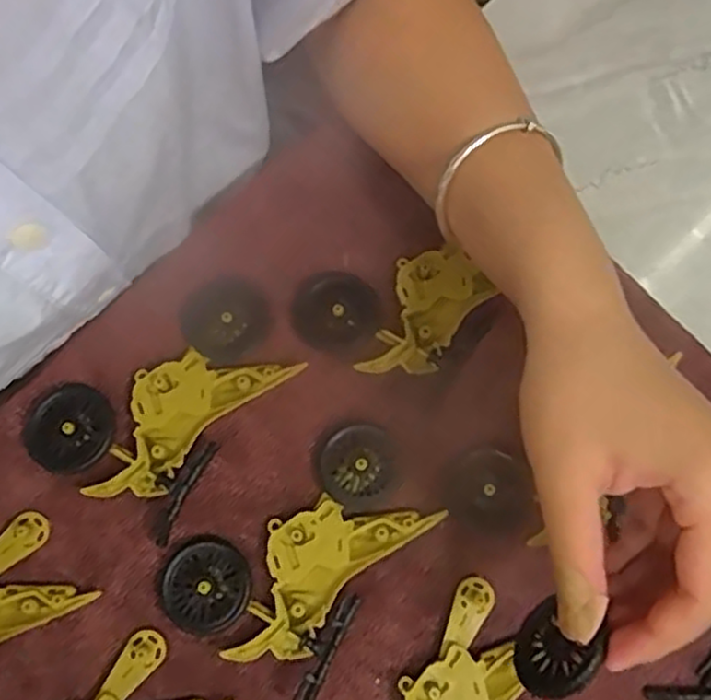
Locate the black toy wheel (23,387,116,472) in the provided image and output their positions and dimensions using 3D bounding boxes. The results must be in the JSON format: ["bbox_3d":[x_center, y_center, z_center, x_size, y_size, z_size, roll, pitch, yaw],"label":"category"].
[{"bbox_3d":[-0.127,0.035,0.318,0.037,0.008,0.038,41,80,7],"label":"black toy wheel"}]

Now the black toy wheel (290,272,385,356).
[{"bbox_3d":[-0.009,-0.018,0.331,0.041,0.007,0.038,0,78,-1],"label":"black toy wheel"}]

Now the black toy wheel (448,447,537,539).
[{"bbox_3d":[0.059,0.062,0.316,0.034,0.005,0.036,0,78,-1],"label":"black toy wheel"}]

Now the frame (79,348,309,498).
[{"bbox_3d":[-0.079,0.027,0.320,0.098,0.006,0.045,-44,82,-9],"label":"frame"}]

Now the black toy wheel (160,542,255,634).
[{"bbox_3d":[-0.064,0.102,0.306,0.036,0.009,0.037,0,78,-1],"label":"black toy wheel"}]

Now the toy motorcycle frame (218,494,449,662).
[{"bbox_3d":[-0.017,0.092,0.309,0.046,0.007,0.099,44,81,8],"label":"toy motorcycle frame"}]

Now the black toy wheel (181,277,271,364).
[{"bbox_3d":[-0.060,-0.014,0.332,0.040,0.005,0.038,39,80,7],"label":"black toy wheel"}]

